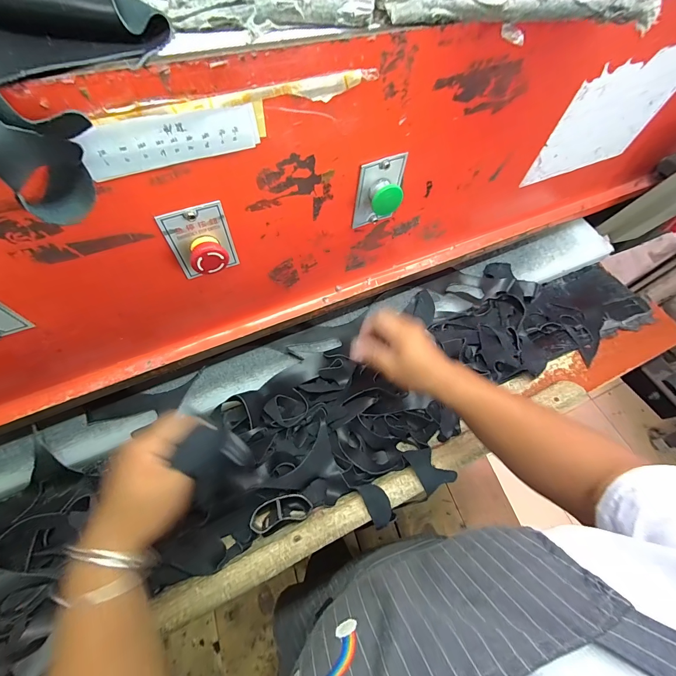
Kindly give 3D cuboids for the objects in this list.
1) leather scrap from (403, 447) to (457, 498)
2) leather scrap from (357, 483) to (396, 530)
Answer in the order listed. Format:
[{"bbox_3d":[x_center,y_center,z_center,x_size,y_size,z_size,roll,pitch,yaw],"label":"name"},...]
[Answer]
[{"bbox_3d":[0.128,0.178,0.456,0.049,0.027,0.061,-25,55,-18],"label":"leather scrap"},{"bbox_3d":[0.052,0.218,0.435,0.031,0.015,0.054,-21,53,-16],"label":"leather scrap"}]

